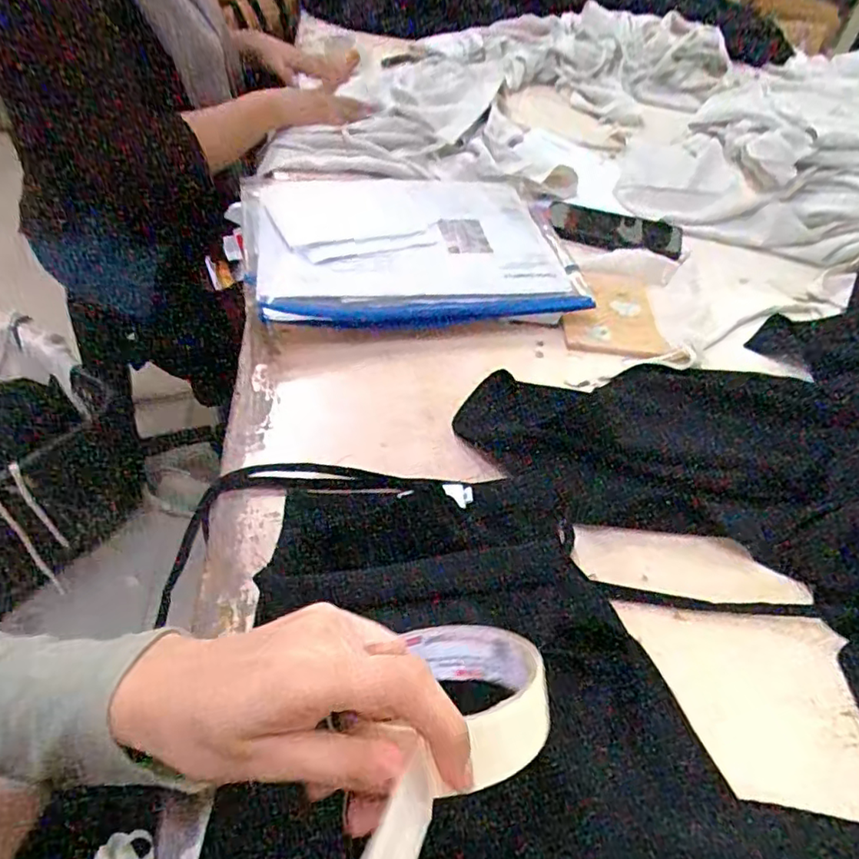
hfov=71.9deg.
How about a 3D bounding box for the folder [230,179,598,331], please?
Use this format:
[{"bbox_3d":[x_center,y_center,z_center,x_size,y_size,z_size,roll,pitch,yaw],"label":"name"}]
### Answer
[{"bbox_3d":[-0.022,-0.198,0.617,0.321,0.040,0.253,-7,51,-13],"label":"folder"}]

